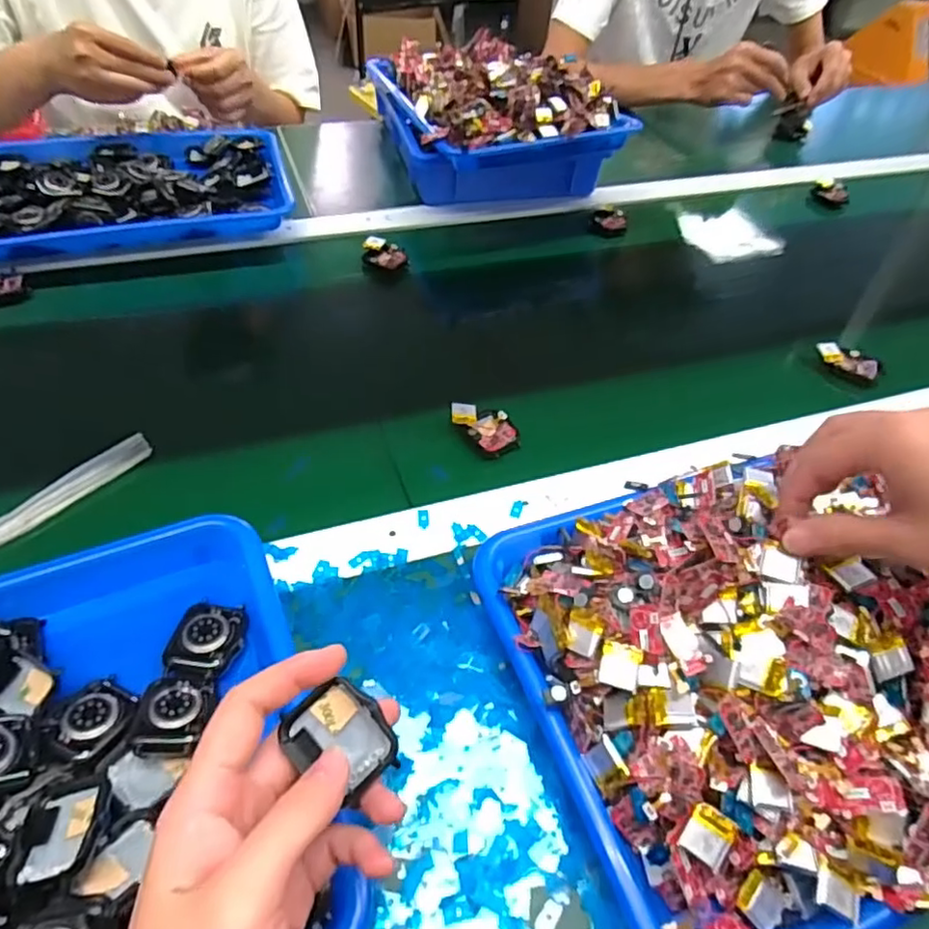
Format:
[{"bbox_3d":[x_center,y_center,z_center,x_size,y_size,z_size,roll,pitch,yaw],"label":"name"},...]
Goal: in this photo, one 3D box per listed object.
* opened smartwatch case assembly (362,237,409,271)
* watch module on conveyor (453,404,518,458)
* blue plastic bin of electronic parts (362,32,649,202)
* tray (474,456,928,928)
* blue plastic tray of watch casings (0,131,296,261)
[{"bbox_3d":[-0.084,-0.224,0.668,0.048,0.021,0.036,6,48,2],"label":"opened smartwatch case assembly"},{"bbox_3d":[0.018,-0.031,0.498,0.058,0.015,0.036,36,56,26],"label":"watch module on conveyor"},{"bbox_3d":[0.038,-0.420,0.779,0.239,0.147,0.264,-14,50,-15],"label":"blue plastic bin of electronic parts"},{"bbox_3d":[0.195,0.095,0.354,0.322,0.079,0.249,-14,51,-16],"label":"tray"},{"bbox_3d":[-0.374,-0.310,0.706,0.337,0.052,0.243,-15,51,-17],"label":"blue plastic tray of watch casings"}]

